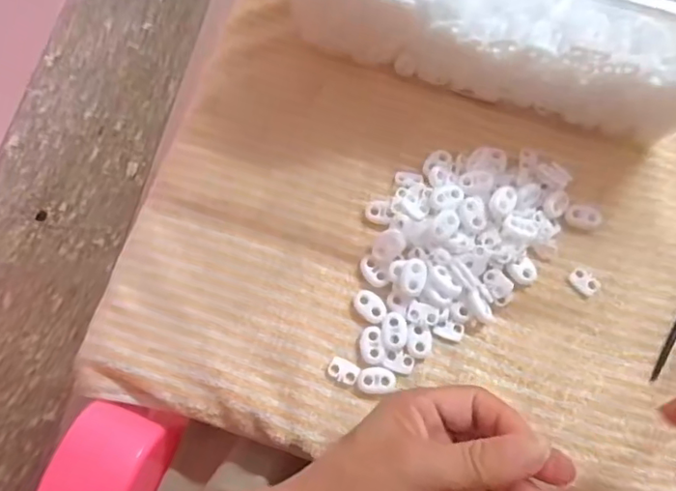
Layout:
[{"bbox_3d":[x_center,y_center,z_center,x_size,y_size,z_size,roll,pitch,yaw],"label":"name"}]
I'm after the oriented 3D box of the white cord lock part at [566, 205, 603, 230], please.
[{"bbox_3d":[0.160,-0.018,0.377,0.022,0.006,0.013,14,72,3],"label":"white cord lock part"}]

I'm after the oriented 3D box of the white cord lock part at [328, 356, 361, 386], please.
[{"bbox_3d":[0.004,0.075,0.347,0.018,0.006,0.013,30,74,8],"label":"white cord lock part"}]

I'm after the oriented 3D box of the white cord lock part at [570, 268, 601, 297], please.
[{"bbox_3d":[0.157,0.023,0.367,0.018,0.004,0.013,43,76,11],"label":"white cord lock part"}]

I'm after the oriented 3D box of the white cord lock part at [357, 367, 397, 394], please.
[{"bbox_3d":[0.023,0.080,0.342,0.022,0.004,0.015,-8,72,-4],"label":"white cord lock part"}]

